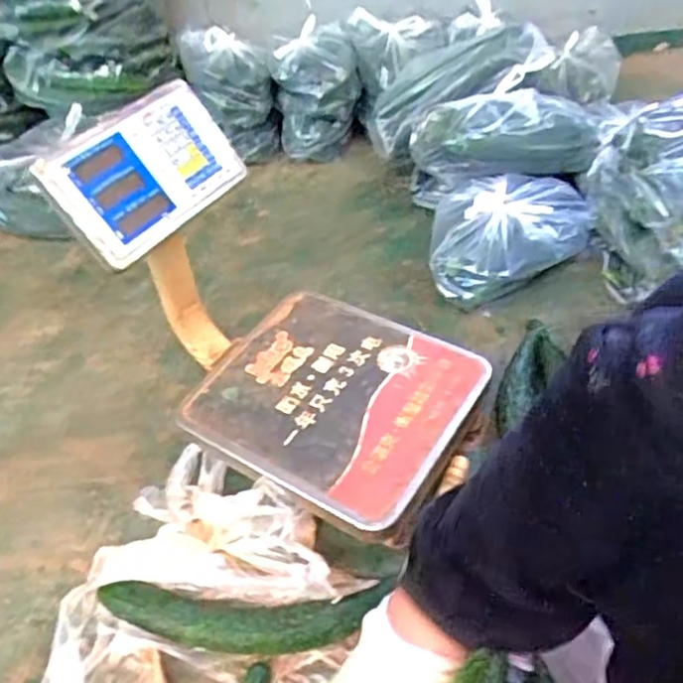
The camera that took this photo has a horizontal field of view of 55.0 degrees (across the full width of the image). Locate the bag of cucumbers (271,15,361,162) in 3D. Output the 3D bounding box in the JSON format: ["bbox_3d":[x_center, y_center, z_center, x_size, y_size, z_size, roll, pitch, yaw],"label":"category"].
[{"bbox_3d":[-0.045,-0.499,1.359,0.168,0.226,0.192,-4,46,3],"label":"bag of cucumbers"}]

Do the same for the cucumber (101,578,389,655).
[{"bbox_3d":[-0.111,0.311,0.734,0.325,0.049,0.077,-4,46,3],"label":"cucumber"}]

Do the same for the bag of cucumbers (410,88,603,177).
[{"bbox_3d":[0.315,-0.381,1.175,0.389,0.120,0.137,-7,47,-17],"label":"bag of cucumbers"}]

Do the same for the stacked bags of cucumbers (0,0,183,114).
[{"bbox_3d":[-0.514,-0.662,1.246,0.273,0.344,0.297,-38,55,-25],"label":"stacked bags of cucumbers"}]

